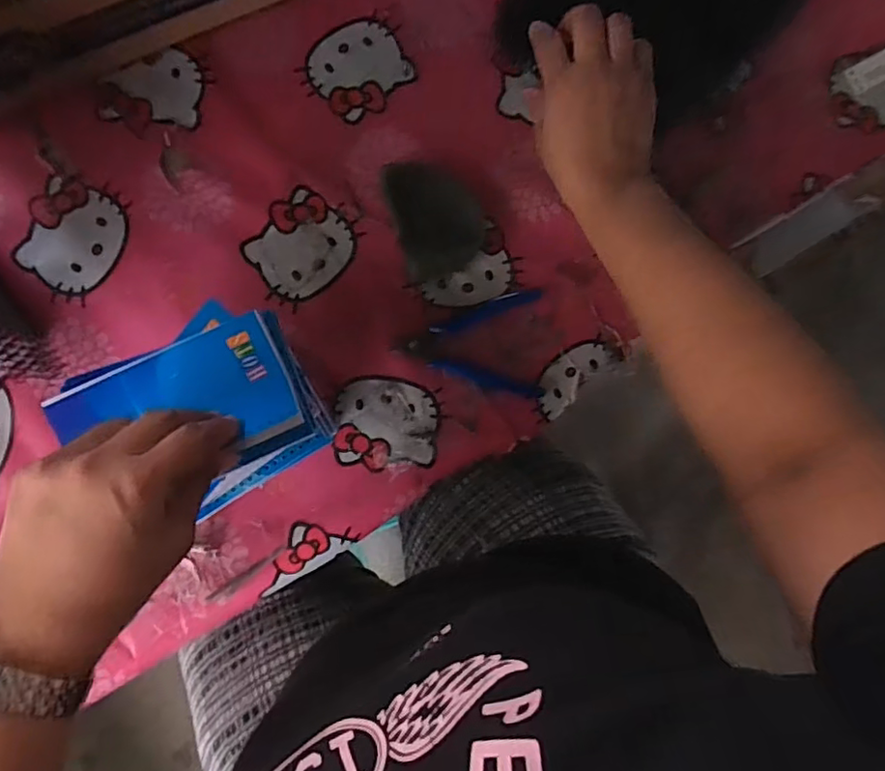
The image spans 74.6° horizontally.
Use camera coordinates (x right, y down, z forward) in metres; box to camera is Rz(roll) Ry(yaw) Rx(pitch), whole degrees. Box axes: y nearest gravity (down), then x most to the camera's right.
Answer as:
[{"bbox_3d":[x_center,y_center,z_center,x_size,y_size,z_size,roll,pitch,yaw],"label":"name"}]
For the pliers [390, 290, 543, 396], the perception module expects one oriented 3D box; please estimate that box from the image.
[{"bbox_3d":[0.022,-0.031,0.457,0.113,0.011,0.082,-2,87,-7],"label":"pliers"}]

